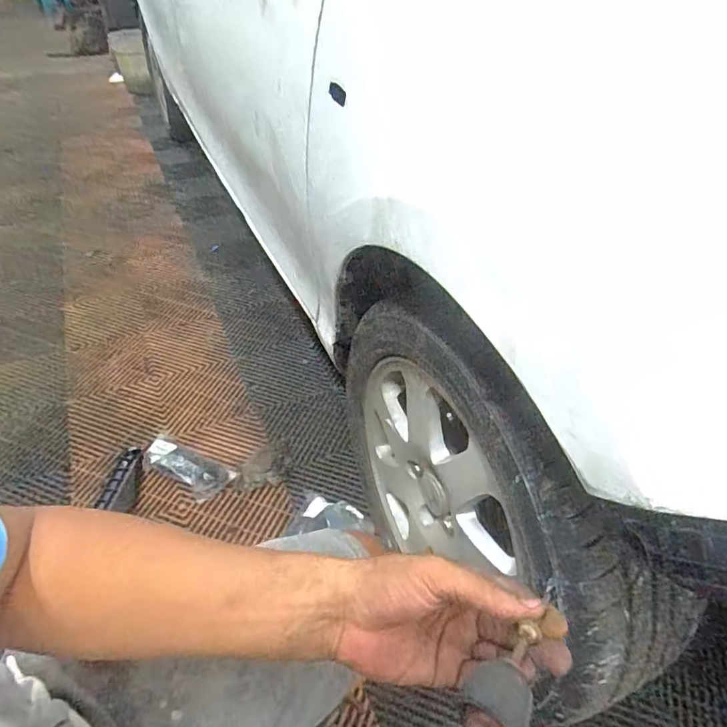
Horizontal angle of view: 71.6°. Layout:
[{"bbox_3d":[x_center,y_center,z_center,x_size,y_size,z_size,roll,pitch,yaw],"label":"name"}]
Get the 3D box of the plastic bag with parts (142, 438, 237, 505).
[{"bbox_3d":[-0.374,0.215,1.059,0.204,0.043,0.094,24,47,23],"label":"plastic bag with parts"}]

